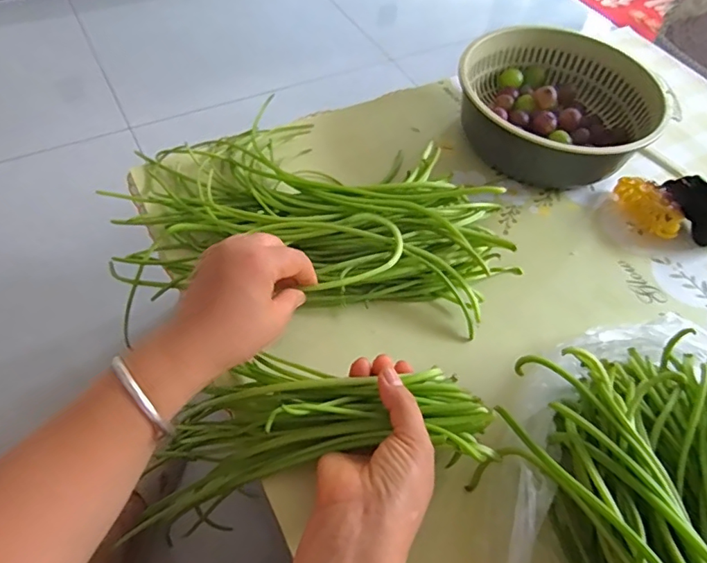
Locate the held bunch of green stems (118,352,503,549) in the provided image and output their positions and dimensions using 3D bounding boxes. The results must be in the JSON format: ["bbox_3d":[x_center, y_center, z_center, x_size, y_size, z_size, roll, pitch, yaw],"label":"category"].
[{"bbox_3d":[-0.037,0.109,0.377,0.258,0.063,0.095,-13,54,10],"label":"held bunch of green stems"}]

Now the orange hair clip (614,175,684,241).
[{"bbox_3d":[0.311,-0.077,0.540,0.033,0.030,0.082,-9,56,-11],"label":"orange hair clip"}]

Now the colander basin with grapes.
[{"bbox_3d":[0.238,-0.205,0.601,0.218,0.073,0.195,37,60,20],"label":"colander basin with grapes"}]

